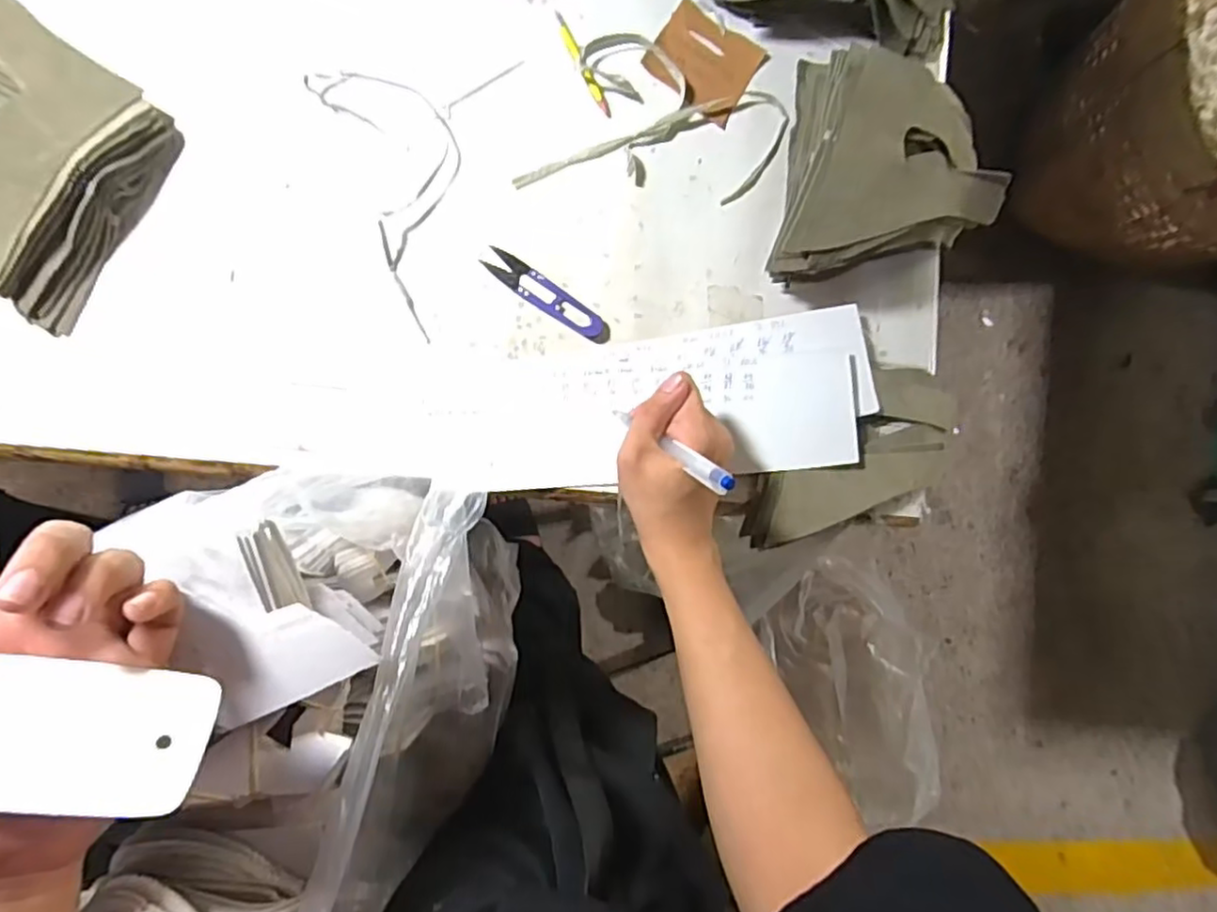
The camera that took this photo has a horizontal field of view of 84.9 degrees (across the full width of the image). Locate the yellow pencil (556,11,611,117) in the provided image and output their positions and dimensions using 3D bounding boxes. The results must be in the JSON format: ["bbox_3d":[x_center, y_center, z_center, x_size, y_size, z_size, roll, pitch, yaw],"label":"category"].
[{"bbox_3d":[-0.021,-0.308,0.522,0.009,0.004,0.089,-28,92,-10],"label":"yellow pencil"}]

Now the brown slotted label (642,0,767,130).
[{"bbox_3d":[0.079,-0.323,0.542,0.081,0.007,0.078,32,83,-7],"label":"brown slotted label"}]

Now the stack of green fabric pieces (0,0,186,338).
[{"bbox_3d":[-0.397,-0.204,0.425,0.190,0.040,0.161,35,82,-6],"label":"stack of green fabric pieces"}]

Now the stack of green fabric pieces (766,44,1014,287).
[{"bbox_3d":[0.227,-0.215,0.519,0.171,0.077,0.192,13,85,-9],"label":"stack of green fabric pieces"}]

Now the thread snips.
[{"bbox_3d":[-0.045,-0.122,0.506,0.108,0.004,0.023,32,83,-7],"label":"thread snips"}]

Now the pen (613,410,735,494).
[{"bbox_3d":[0.040,-0.008,0.450,0.009,0.140,0.012,-38,124,-9],"label":"pen"}]

